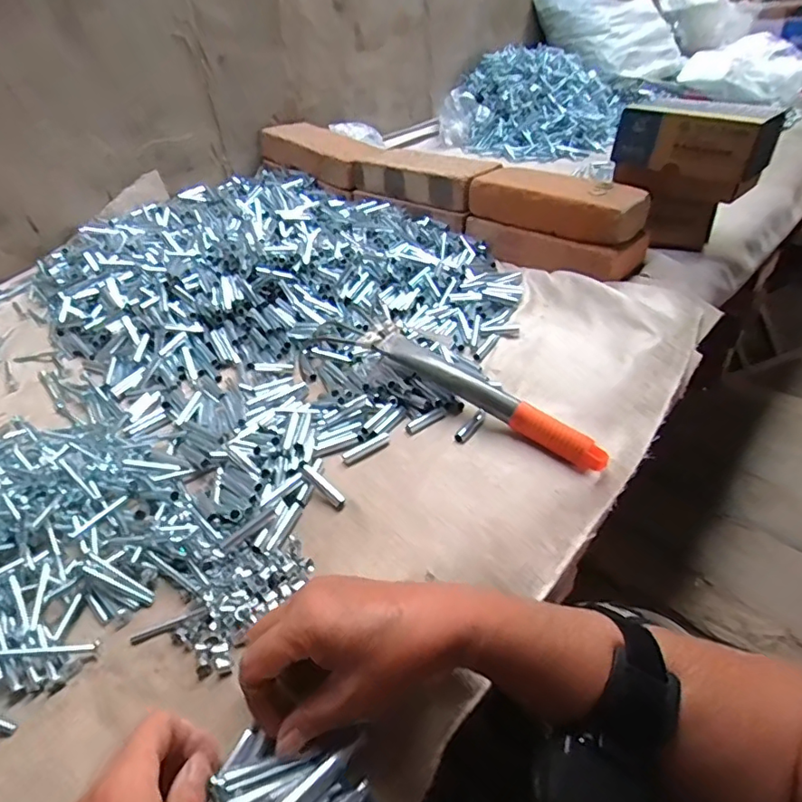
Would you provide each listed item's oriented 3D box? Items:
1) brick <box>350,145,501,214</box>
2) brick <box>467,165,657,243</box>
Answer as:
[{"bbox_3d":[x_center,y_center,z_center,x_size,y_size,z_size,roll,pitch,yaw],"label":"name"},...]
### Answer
[{"bbox_3d":[0.033,-0.369,0.872,0.257,0.057,0.102,29,49,31],"label":"brick"},{"bbox_3d":[0.216,-0.276,0.740,0.233,0.048,0.101,27,48,29],"label":"brick"}]

